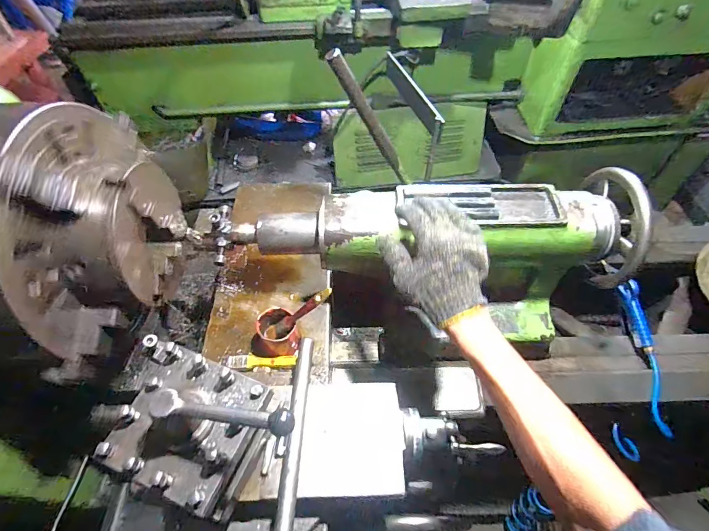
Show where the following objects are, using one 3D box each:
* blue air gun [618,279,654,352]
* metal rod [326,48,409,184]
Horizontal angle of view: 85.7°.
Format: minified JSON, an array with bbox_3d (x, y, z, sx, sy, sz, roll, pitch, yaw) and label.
[{"bbox_3d":[0.544,0.097,0.738,0.023,0.044,0.133,-11,83,-8],"label":"blue air gun"},{"bbox_3d":[0.033,-0.232,0.637,0.021,0.272,0.020,-19,51,21],"label":"metal rod"}]

